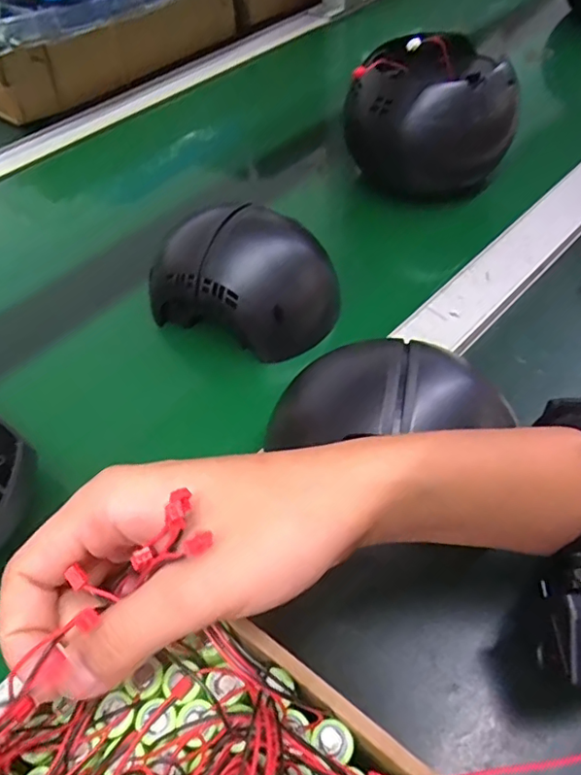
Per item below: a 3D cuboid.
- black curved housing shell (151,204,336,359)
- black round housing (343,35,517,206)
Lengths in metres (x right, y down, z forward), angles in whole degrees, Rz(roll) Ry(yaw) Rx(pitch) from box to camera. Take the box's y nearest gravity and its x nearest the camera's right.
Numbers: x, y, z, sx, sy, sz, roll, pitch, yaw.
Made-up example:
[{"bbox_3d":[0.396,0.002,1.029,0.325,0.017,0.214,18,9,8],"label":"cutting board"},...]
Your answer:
[{"bbox_3d":[-0.033,-0.076,0.365,0.117,0.063,0.090,14,51,14],"label":"black curved housing shell"},{"bbox_3d":[0.106,-0.223,0.445,0.117,0.113,0.101,3,49,4],"label":"black round housing"}]

